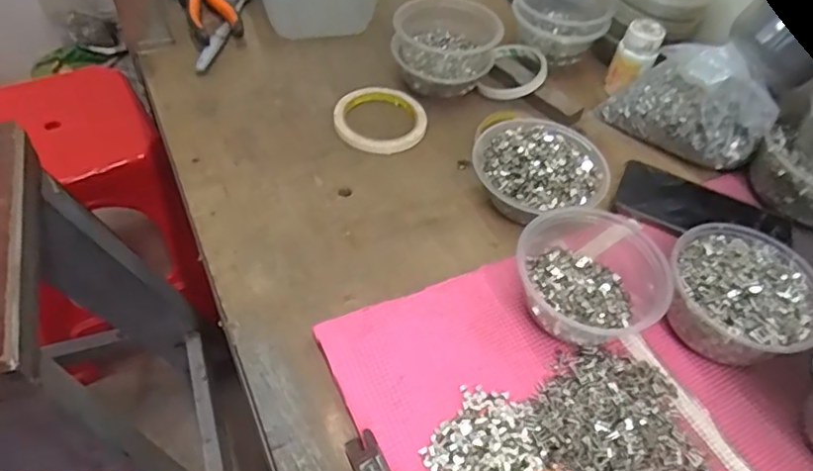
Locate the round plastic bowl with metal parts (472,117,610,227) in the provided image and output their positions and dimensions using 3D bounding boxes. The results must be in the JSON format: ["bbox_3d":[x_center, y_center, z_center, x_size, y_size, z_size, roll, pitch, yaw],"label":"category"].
[{"bbox_3d":[0.123,-0.060,0.547,0.111,0.055,0.116,2,50,-3],"label":"round plastic bowl with metal parts"}]

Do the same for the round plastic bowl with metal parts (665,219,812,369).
[{"bbox_3d":[0.264,0.048,0.465,0.109,0.061,0.115,2,50,-3],"label":"round plastic bowl with metal parts"}]

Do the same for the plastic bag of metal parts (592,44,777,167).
[{"bbox_3d":[0.290,-0.139,0.596,0.065,0.110,0.150,-25,57,-23],"label":"plastic bag of metal parts"}]

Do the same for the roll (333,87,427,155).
[{"bbox_3d":[-0.028,-0.124,0.621,0.095,0.014,0.092,2,50,-3],"label":"roll"}]

